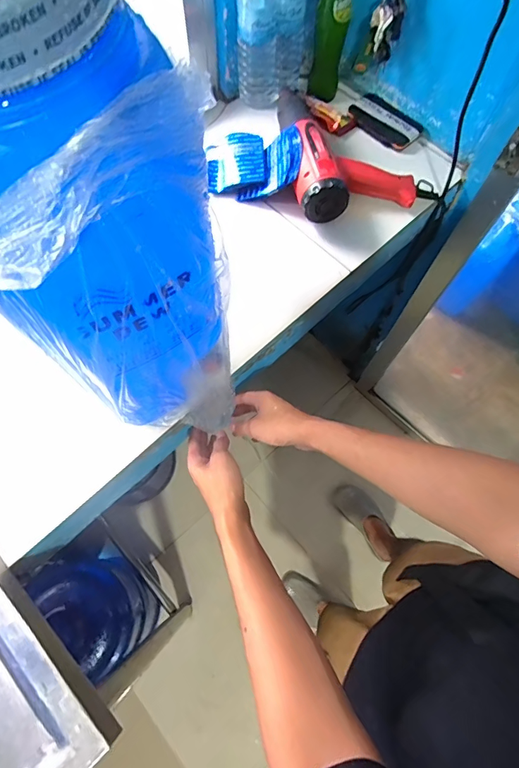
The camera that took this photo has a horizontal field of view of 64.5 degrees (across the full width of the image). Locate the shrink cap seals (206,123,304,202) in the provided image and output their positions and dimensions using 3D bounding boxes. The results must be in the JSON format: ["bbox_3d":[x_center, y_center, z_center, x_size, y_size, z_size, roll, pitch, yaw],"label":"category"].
[{"bbox_3d":[-0.011,-0.357,0.660,0.152,0.071,0.111,5,68,1],"label":"shrink cap seals"}]

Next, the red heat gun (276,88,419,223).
[{"bbox_3d":[0.140,-0.375,0.665,0.200,0.078,0.242,-6,68,-4],"label":"red heat gun"}]

